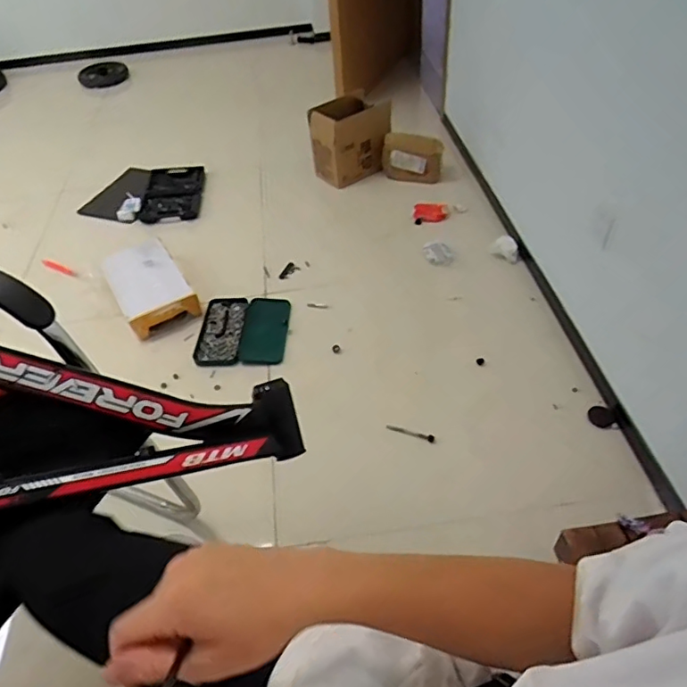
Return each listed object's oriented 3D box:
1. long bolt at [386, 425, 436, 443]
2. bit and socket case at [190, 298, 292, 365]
[{"bbox_3d":[0.158,0.212,1.307,0.114,0.015,0.017,9,49,12],"label":"long bolt"},{"bbox_3d":[-0.284,-0.041,1.573,0.252,0.035,0.263,1,47,4],"label":"bit and socket case"}]

